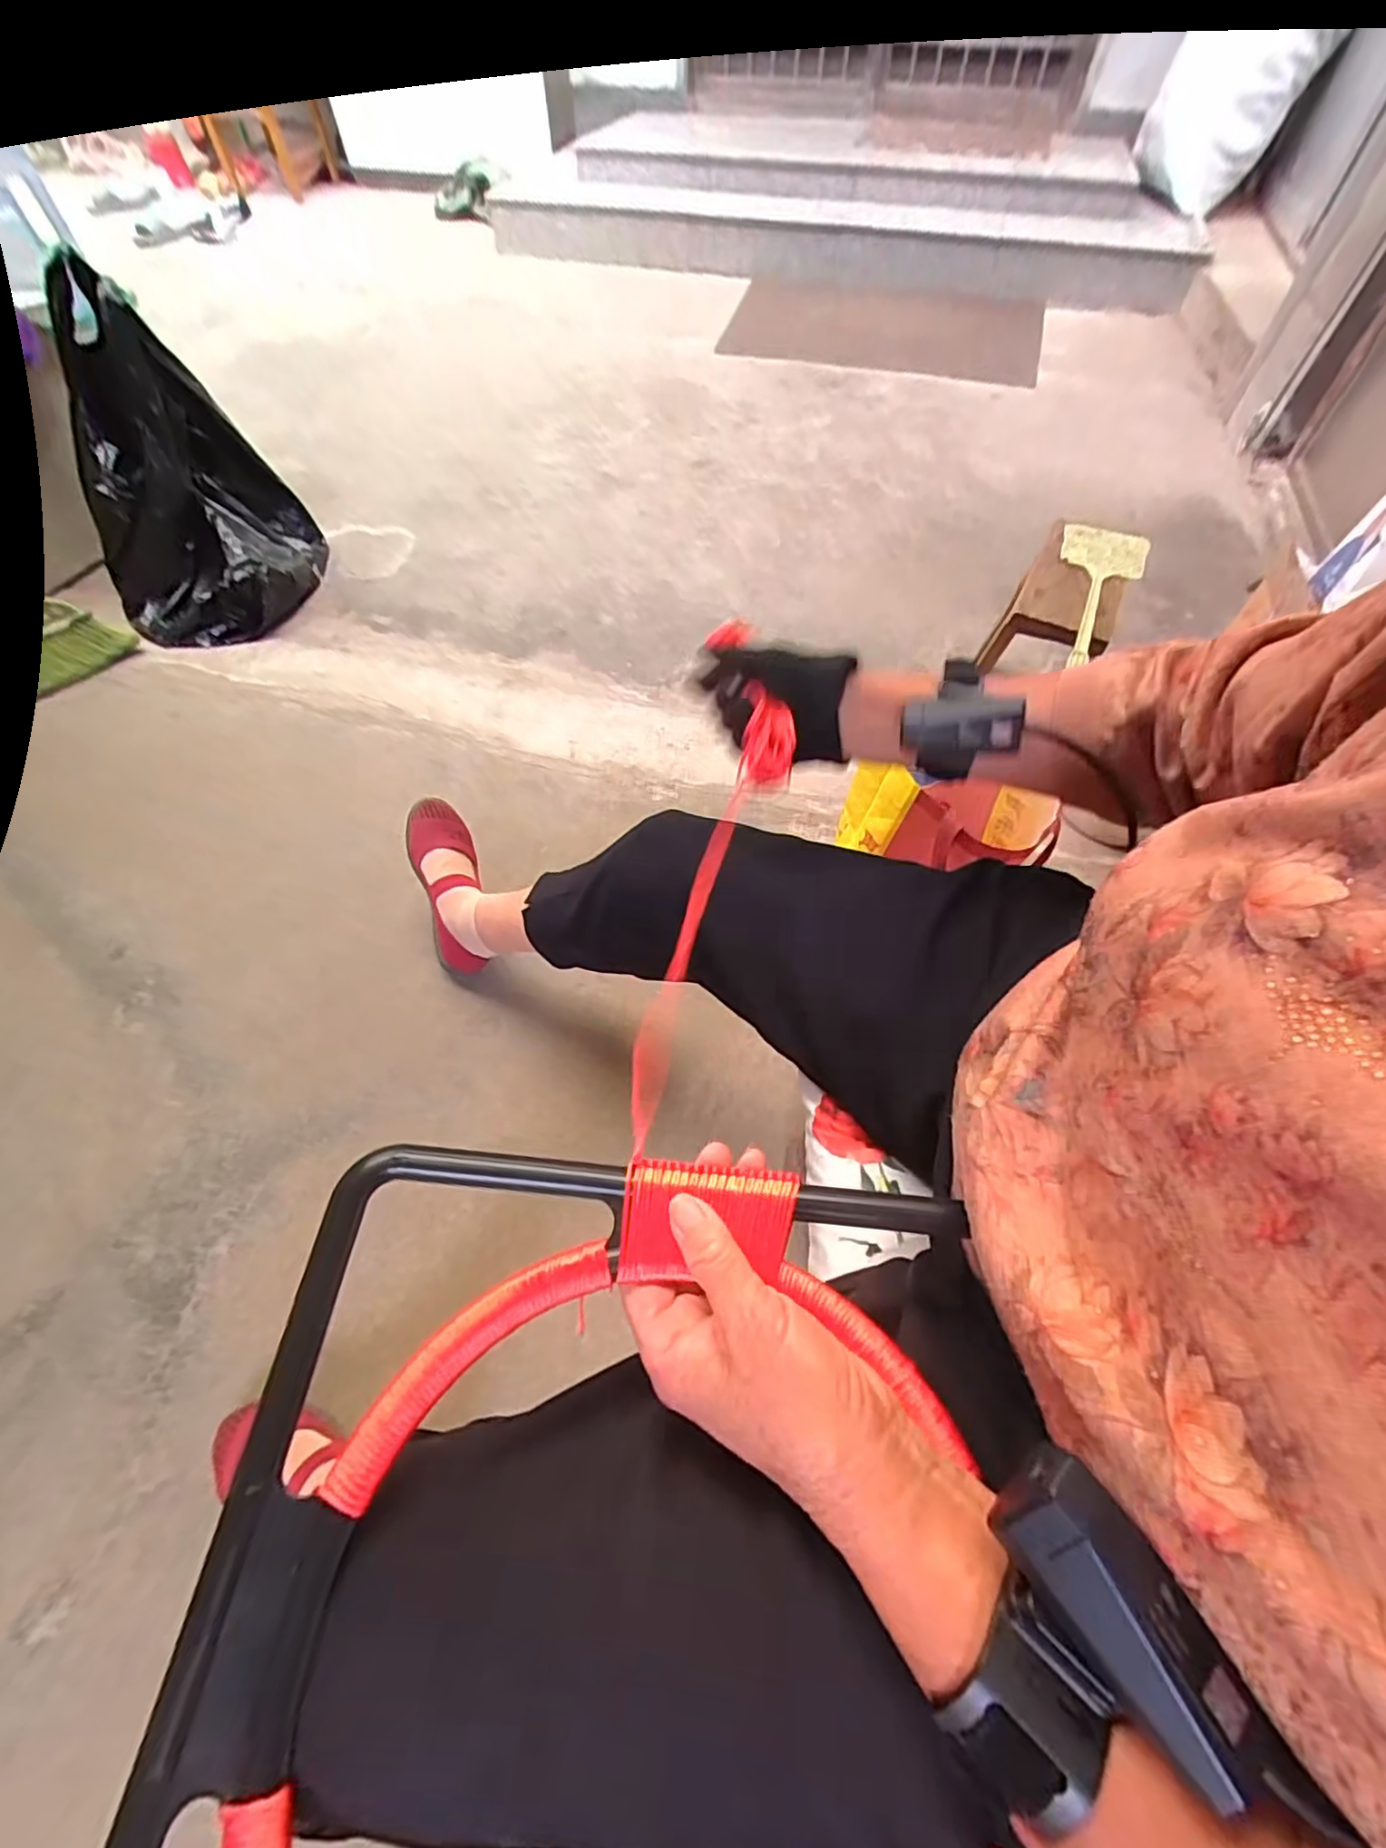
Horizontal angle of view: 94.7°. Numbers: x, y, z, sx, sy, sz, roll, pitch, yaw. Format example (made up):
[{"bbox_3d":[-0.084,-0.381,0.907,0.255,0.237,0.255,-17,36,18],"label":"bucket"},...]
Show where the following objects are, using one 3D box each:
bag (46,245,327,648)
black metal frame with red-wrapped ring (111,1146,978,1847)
[{"bbox_3d":[-1.052,-0.910,1.279,0.433,0.493,0.397,-34,64,-19],"label":"bag"},{"bbox_3d":[-0.015,0.260,0.226,0.321,0.032,0.333,5,58,2],"label":"black metal frame with red-wrapped ring"}]

